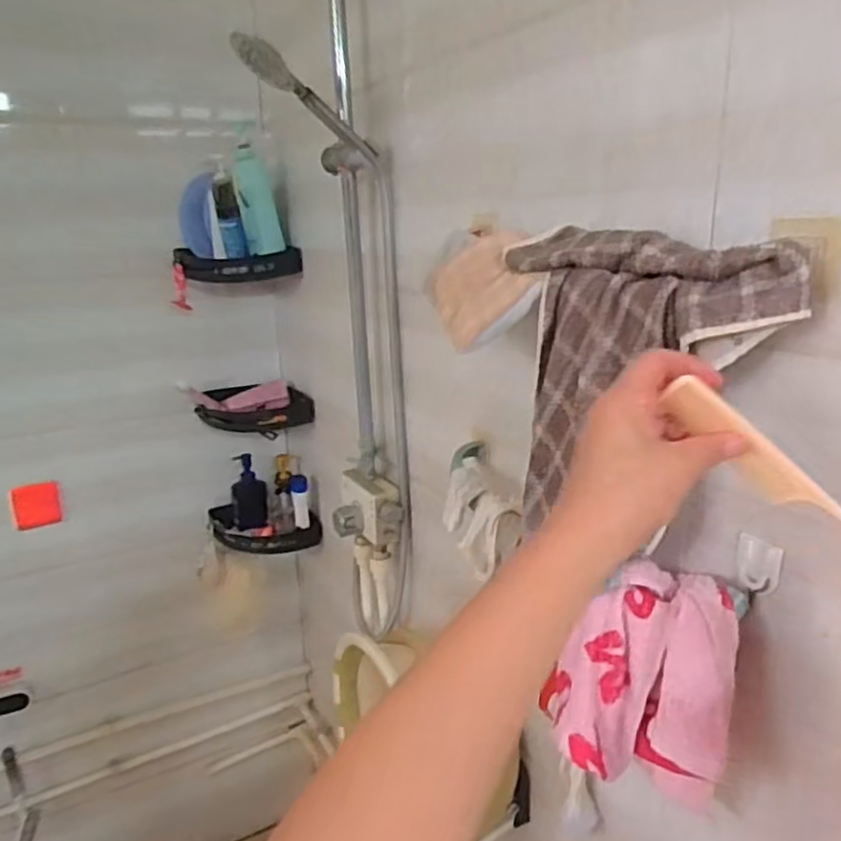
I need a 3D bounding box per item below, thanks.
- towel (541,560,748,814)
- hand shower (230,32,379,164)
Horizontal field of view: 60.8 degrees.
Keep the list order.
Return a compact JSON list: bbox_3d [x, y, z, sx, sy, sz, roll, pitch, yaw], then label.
[{"bbox_3d":[0.197,0.239,0.634,0.148,0.200,0.088,7,18,27],"label":"towel"},{"bbox_3d":[-0.149,-0.438,0.983,0.251,0.041,0.057,29,-6,-39],"label":"hand shower"}]

